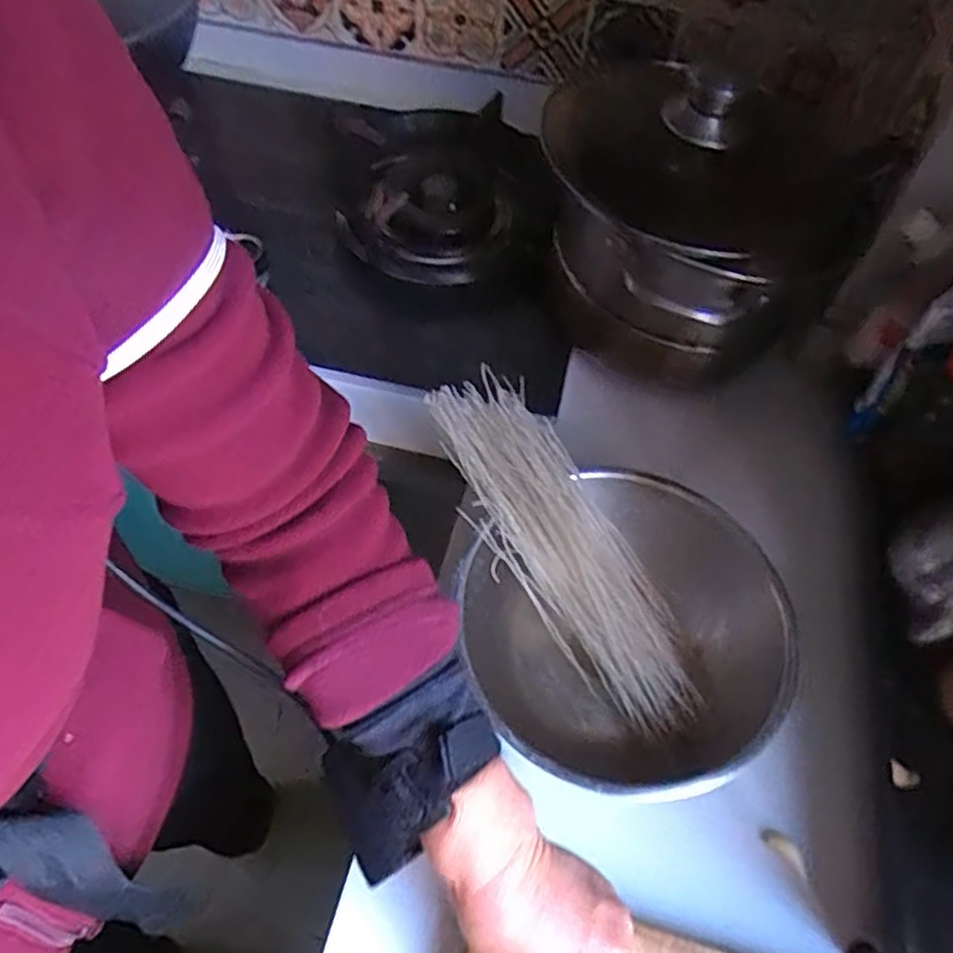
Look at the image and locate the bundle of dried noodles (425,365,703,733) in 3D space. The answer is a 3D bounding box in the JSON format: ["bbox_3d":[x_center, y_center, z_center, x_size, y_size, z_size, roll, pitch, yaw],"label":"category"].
[{"bbox_3d":[0.061,0.050,0.476,0.093,0.044,0.267,-32,87,-21],"label":"bundle of dried noodles"}]

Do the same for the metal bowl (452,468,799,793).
[{"bbox_3d":[0.104,0.109,0.471,0.212,0.083,0.201,1,58,-2],"label":"metal bowl"}]

